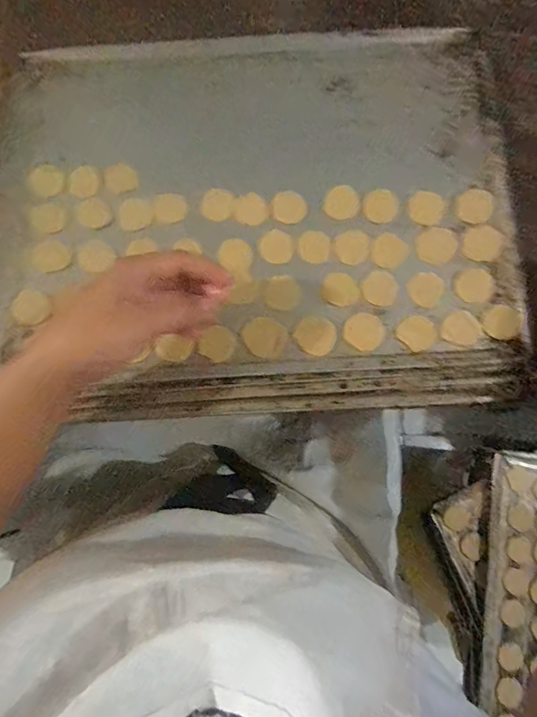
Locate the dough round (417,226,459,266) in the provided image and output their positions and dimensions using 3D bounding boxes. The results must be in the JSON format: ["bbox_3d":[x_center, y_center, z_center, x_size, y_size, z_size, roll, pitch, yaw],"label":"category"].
[{"bbox_3d":[0.150,-0.101,0.375,0.033,0.004,0.036,0,80,-1],"label":"dough round"}]

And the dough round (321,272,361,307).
[{"bbox_3d":[0.064,-0.061,0.370,0.032,0.004,0.030,0,80,-1],"label":"dough round"}]

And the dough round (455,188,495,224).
[{"bbox_3d":[0.187,-0.138,0.380,0.030,0.004,0.035,33,81,5],"label":"dough round"}]

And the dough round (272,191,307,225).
[{"bbox_3d":[0.019,-0.138,0.385,0.031,0.004,0.029,0,80,-1],"label":"dough round"}]

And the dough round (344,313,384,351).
[{"bbox_3d":[0.082,-0.023,0.362,0.033,0.004,0.032,0,80,-1],"label":"dough round"}]

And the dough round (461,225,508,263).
[{"bbox_3d":[0.191,-0.102,0.375,0.033,0.004,0.035,0,80,-1],"label":"dough round"}]

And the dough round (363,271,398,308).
[{"bbox_3d":[0.099,-0.061,0.371,0.030,0.004,0.032,0,80,-1],"label":"dough round"}]

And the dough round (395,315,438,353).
[{"bbox_3d":[0.128,-0.022,0.361,0.031,0.004,0.030,0,80,-1],"label":"dough round"}]

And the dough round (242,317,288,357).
[{"bbox_3d":[-0.003,-0.019,0.361,0.035,0.004,0.033,0,80,-1],"label":"dough round"}]

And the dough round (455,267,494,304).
[{"bbox_3d":[0.180,-0.064,0.366,0.030,0.004,0.033,0,80,-1],"label":"dough round"}]

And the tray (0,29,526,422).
[{"bbox_3d":[-0.011,-0.130,0.379,0.432,0.019,0.346,-4,80,-2],"label":"tray"}]

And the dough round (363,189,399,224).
[{"bbox_3d":[0.102,-0.139,0.384,0.030,0.004,0.034,33,81,5],"label":"dough round"}]

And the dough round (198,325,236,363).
[{"bbox_3d":[-0.043,-0.013,0.359,0.028,0.004,0.029,0,80,-1],"label":"dough round"}]

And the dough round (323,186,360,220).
[{"bbox_3d":[0.068,-0.142,0.383,0.030,0.004,0.033,0,80,-1],"label":"dough round"}]

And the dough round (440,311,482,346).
[{"bbox_3d":[0.166,-0.025,0.361,0.031,0.004,0.031,0,80,-1],"label":"dough round"}]

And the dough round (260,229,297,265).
[{"bbox_3d":[0.008,-0.101,0.382,0.031,0.004,0.032,0,80,-1],"label":"dough round"}]

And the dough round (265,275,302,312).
[{"bbox_3d":[0.013,-0.058,0.373,0.030,0.004,0.032,0,80,-1],"label":"dough round"}]

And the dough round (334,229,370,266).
[{"bbox_3d":[0.076,-0.100,0.379,0.032,0.004,0.032,0,80,-1],"label":"dough round"}]

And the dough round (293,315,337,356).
[{"bbox_3d":[0.041,-0.021,0.361,0.034,0.004,0.033,0,80,-1],"label":"dough round"}]

